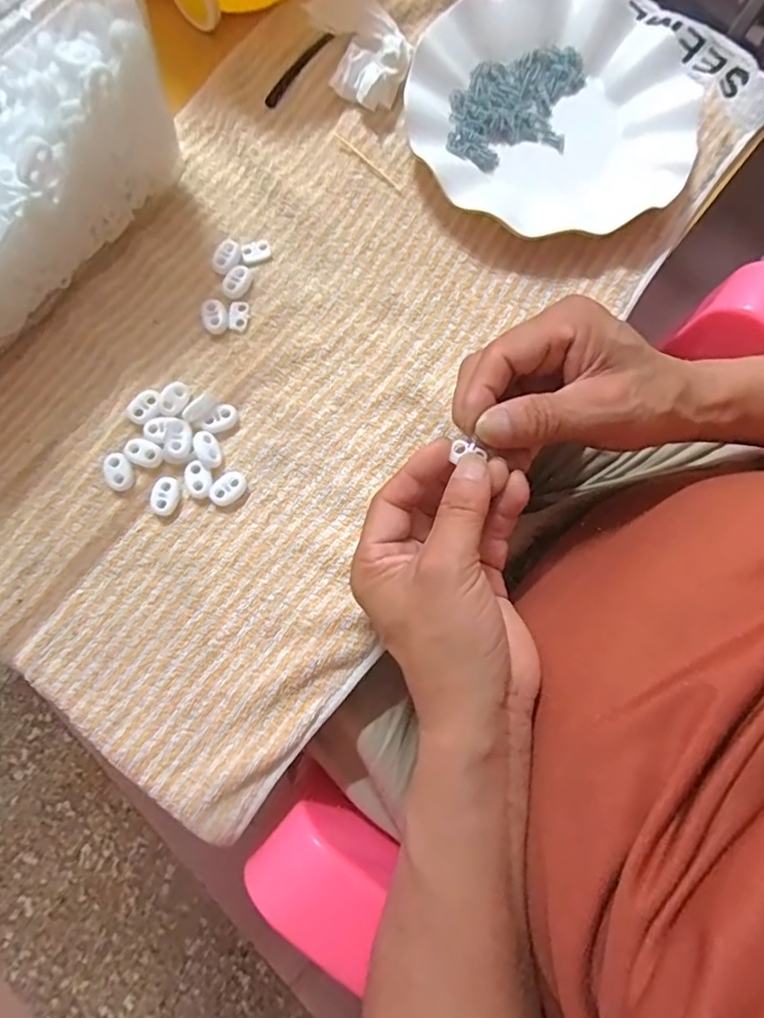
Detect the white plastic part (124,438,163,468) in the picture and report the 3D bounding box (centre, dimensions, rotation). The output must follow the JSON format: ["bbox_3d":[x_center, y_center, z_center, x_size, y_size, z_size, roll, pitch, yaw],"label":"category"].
[{"bbox_3d":[-0.140,-0.033,0.332,0.022,0.004,0.015,27,79,5],"label":"white plastic part"}]

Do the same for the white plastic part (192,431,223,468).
[{"bbox_3d":[-0.102,-0.035,0.330,0.014,0.006,0.022,-27,80,-6],"label":"white plastic part"}]

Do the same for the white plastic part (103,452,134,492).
[{"bbox_3d":[-0.153,-0.022,0.330,0.016,0.004,0.022,-22,79,-5],"label":"white plastic part"}]

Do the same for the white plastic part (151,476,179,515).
[{"bbox_3d":[-0.125,-0.008,0.328,0.015,0.004,0.022,14,78,2],"label":"white plastic part"}]

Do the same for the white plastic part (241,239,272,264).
[{"bbox_3d":[-0.080,-0.164,0.359,0.019,0.004,0.014,-23,79,-5],"label":"white plastic part"}]

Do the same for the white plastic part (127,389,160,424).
[{"bbox_3d":[-0.140,-0.060,0.335,0.021,0.004,0.016,-41,81,-8],"label":"white plastic part"}]

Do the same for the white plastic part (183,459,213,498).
[{"bbox_3d":[-0.107,-0.017,0.329,0.015,0.004,0.022,-16,79,-4],"label":"white plastic part"}]

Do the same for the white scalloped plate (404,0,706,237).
[{"bbox_3d":[0.114,-0.271,0.374,0.180,0.023,0.179,0,78,-1],"label":"white scalloped plate"}]

